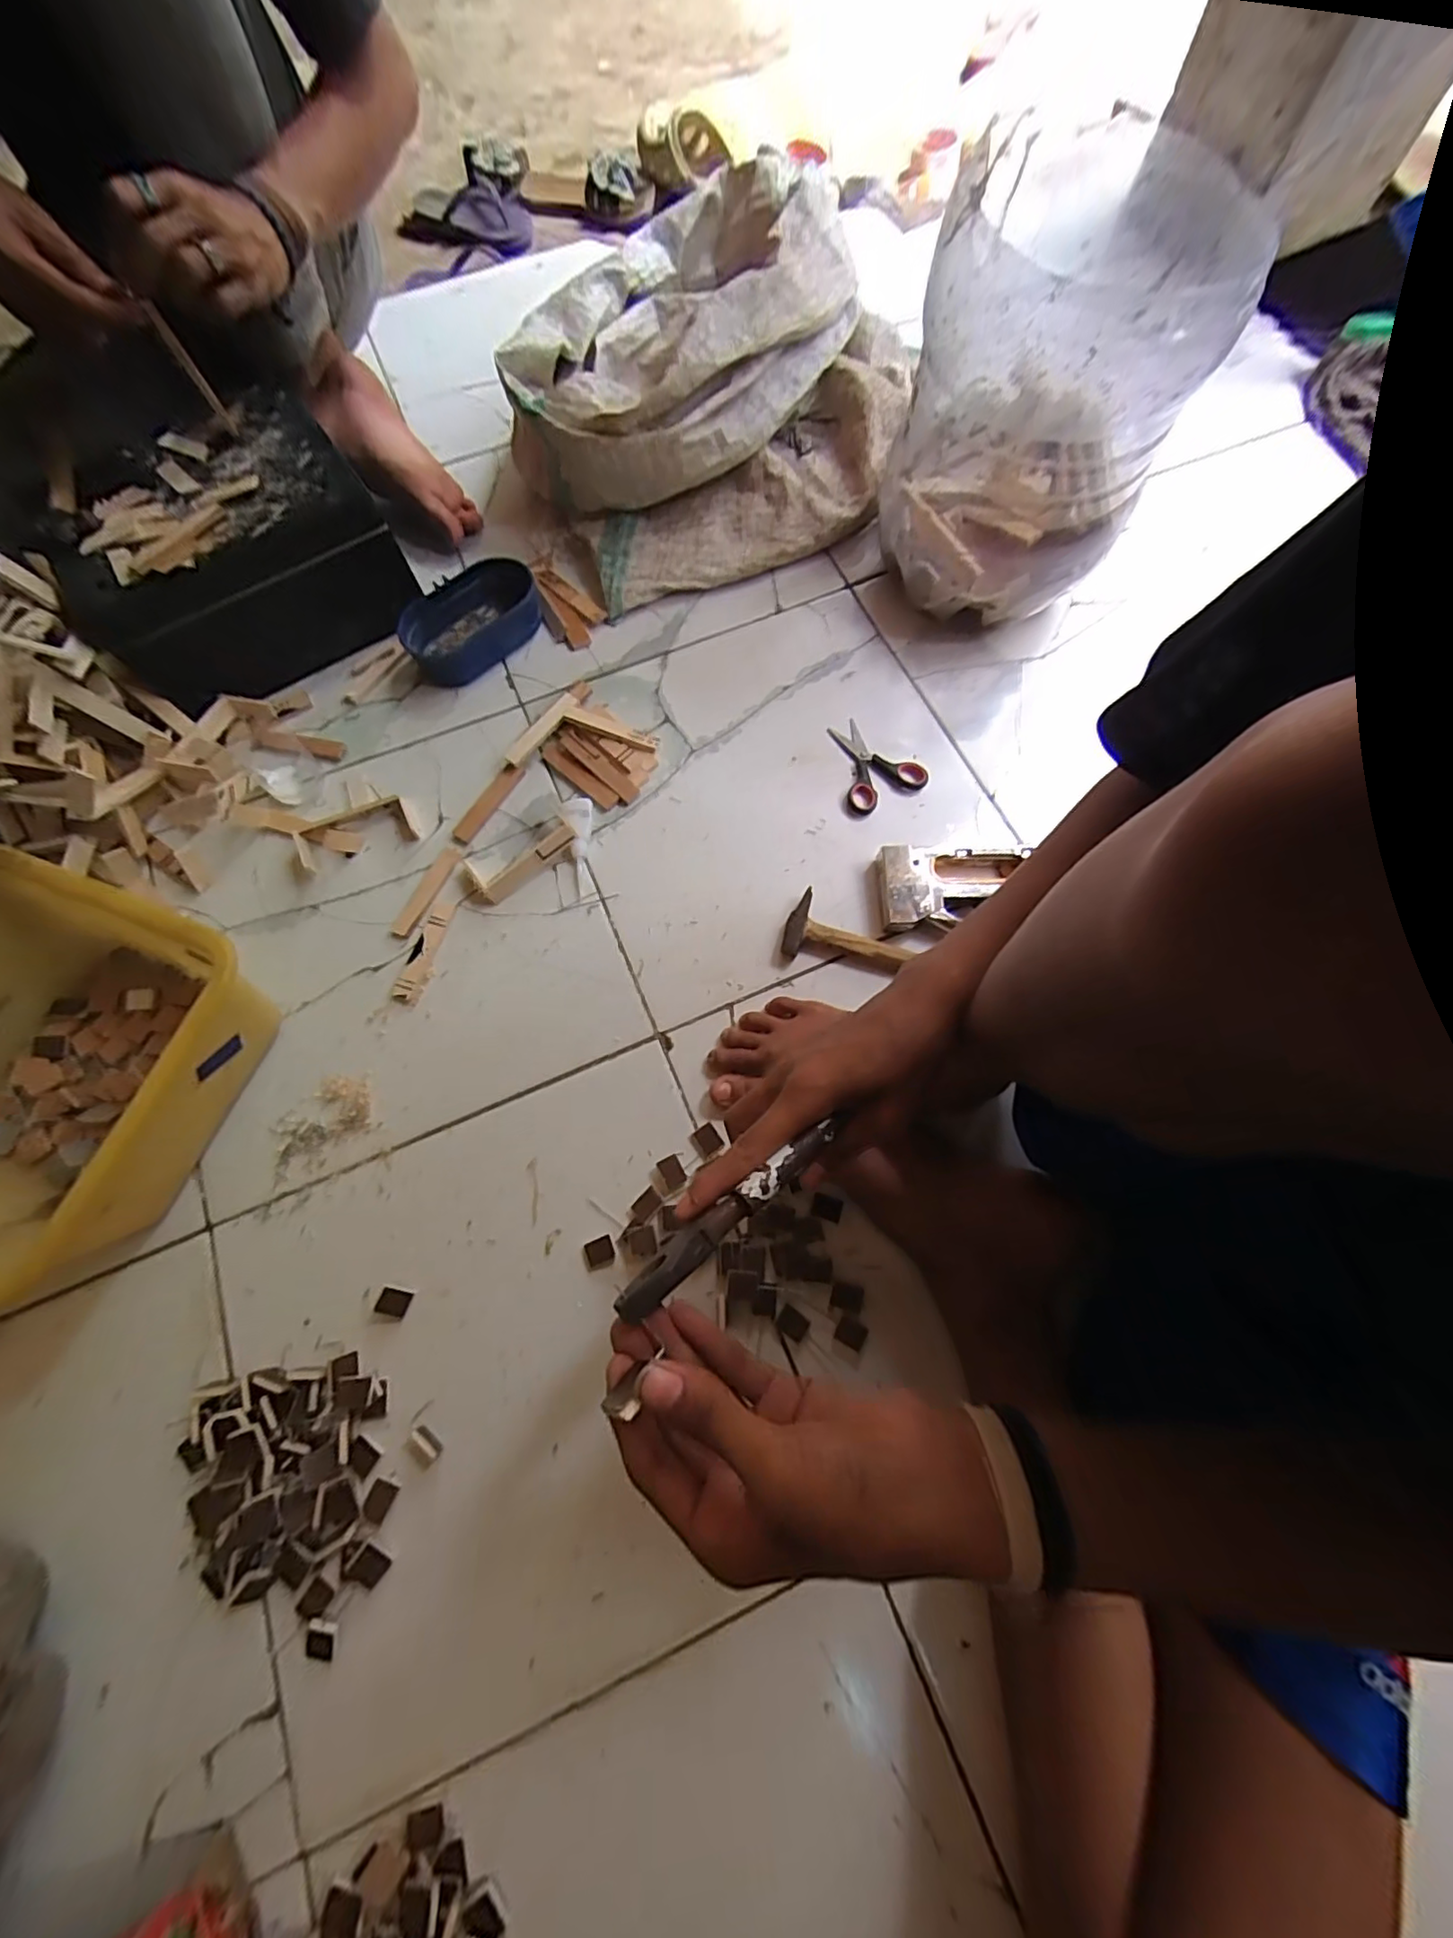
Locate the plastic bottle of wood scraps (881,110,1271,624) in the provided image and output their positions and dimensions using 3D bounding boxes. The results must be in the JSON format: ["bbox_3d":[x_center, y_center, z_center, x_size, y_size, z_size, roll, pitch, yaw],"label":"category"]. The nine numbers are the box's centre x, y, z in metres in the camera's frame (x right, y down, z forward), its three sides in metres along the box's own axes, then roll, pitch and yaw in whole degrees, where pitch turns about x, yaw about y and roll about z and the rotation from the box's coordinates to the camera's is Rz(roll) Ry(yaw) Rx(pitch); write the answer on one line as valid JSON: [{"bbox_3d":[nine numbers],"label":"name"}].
[{"bbox_3d":[0.272,-0.489,0.553,0.222,0.250,0.196,17,73,6],"label":"plastic bottle of wood scraps"}]

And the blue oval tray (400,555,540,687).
[{"bbox_3d":[-0.270,-0.374,0.661,0.153,0.049,0.077,-37,74,-11],"label":"blue oval tray"}]

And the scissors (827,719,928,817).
[{"bbox_3d":[0.145,-0.212,0.630,0.083,0.014,0.103,-25,72,-8],"label":"scissors"}]

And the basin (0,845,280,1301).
[{"bbox_3d":[-0.518,0.071,0.480,0.237,0.131,0.258,19,72,7],"label":"basin"}]

